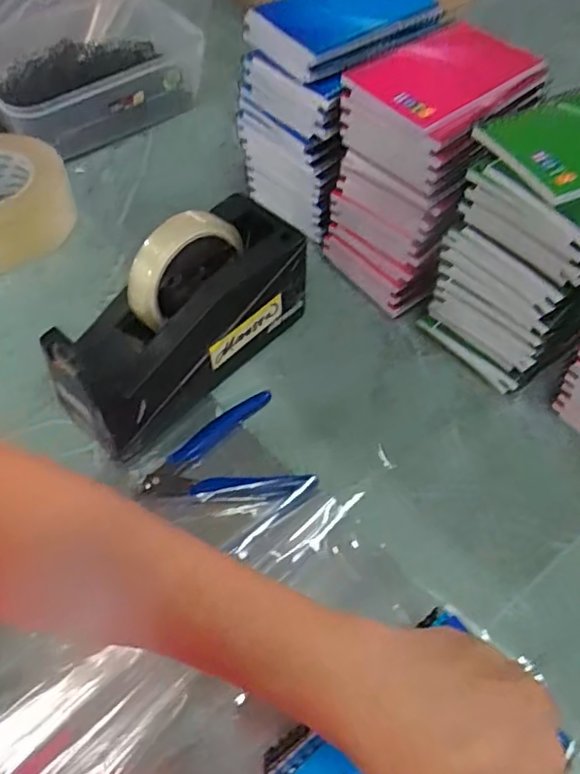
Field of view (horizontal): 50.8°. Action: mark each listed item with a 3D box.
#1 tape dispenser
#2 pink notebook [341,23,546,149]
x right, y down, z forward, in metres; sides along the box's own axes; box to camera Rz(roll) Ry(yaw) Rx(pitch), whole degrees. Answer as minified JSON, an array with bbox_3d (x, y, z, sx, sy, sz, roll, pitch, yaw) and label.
[{"bbox_3d":[-0.078,-0.053,0.451,0.077,0.124,0.199,38,63,21],"label":"tape dispenser"},{"bbox_3d":[0.121,-0.232,0.454,0.146,0.012,0.088,-37,65,-21],"label":"pink notebook"}]

